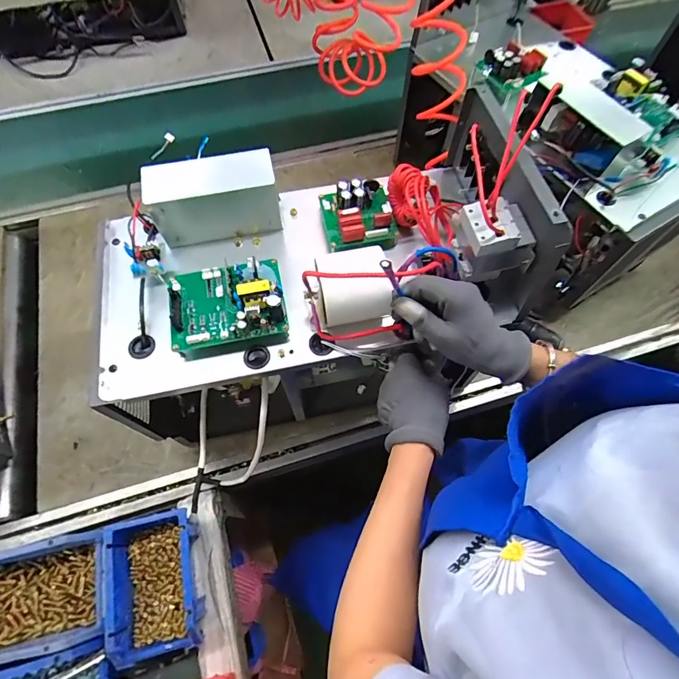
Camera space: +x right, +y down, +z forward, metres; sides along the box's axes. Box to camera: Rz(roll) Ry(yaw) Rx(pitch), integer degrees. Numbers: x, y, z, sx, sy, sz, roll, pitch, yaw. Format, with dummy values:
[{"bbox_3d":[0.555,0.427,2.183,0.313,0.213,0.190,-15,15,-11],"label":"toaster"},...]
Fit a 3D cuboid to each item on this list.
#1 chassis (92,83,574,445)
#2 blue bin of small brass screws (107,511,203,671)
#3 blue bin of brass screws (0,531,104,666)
[{"bbox_3d":[-0.038,-0.097,0.497,0.496,0.160,0.247,-15,66,2],"label":"chassis"},{"bbox_3d":[-0.236,0.314,0.531,0.109,0.065,0.159,-13,66,-7],"label":"blue bin of small brass screws"},{"bbox_3d":[-0.384,0.325,0.522,0.189,0.066,0.122,-11,65,-6],"label":"blue bin of brass screws"}]

